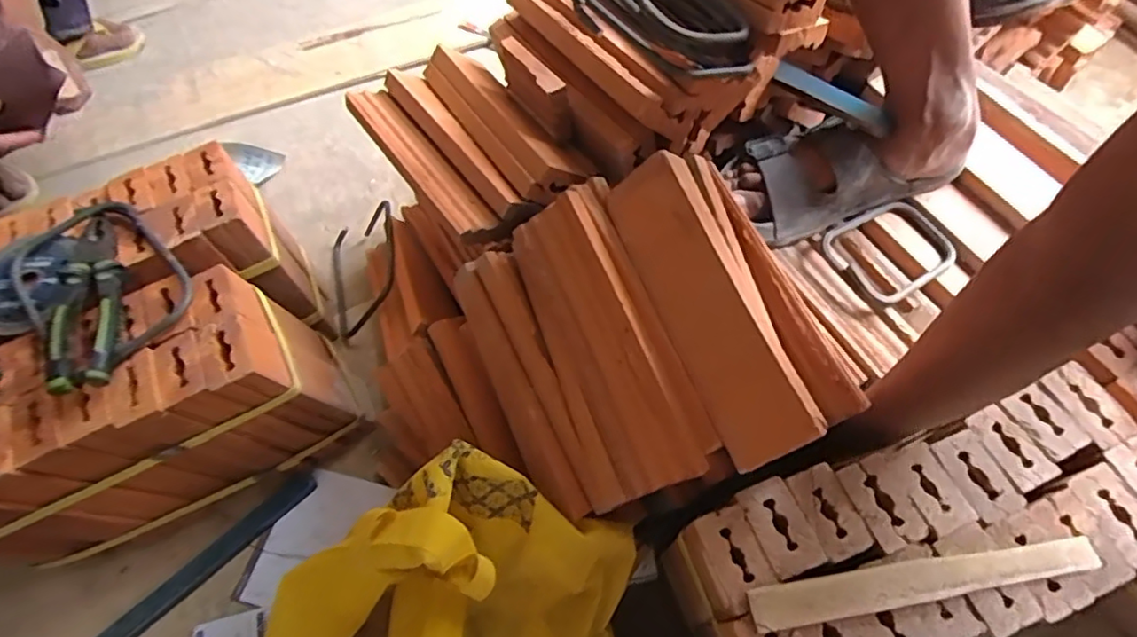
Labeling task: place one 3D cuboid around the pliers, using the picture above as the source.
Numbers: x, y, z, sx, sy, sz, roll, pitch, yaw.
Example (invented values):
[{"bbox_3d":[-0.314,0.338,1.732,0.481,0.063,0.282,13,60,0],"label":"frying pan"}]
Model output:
[{"bbox_3d":[-0.412,-0.014,0.509,0.050,0.035,0.174,-21,63,-9],"label":"pliers"}]

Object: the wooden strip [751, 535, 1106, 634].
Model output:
[{"bbox_3d":[0.237,0.176,0.402,0.233,0.008,0.030,-8,61,-2],"label":"wooden strip"}]

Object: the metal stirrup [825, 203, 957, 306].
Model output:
[{"bbox_3d":[0.303,-0.066,0.567,0.125,0.014,0.093,-28,68,-21],"label":"metal stirrup"}]

